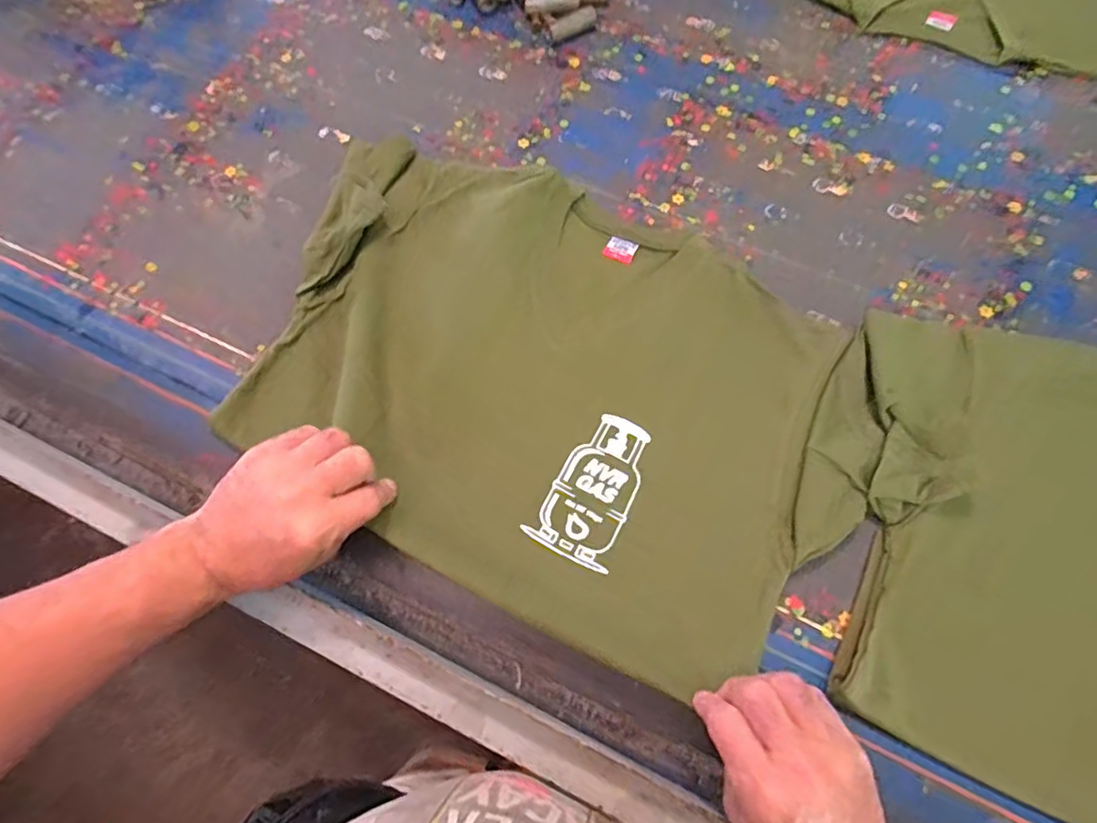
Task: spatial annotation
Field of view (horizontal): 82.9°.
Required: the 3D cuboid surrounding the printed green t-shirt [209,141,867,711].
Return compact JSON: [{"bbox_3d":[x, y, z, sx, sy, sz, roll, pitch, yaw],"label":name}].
[{"bbox_3d":[-0.011,-0.028,0.545,0.526,0.037,0.364,26,73,11],"label":"printed green t-shirt"}]

